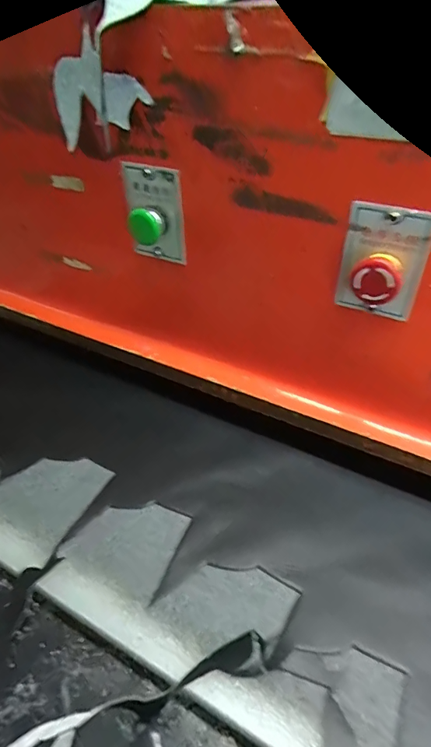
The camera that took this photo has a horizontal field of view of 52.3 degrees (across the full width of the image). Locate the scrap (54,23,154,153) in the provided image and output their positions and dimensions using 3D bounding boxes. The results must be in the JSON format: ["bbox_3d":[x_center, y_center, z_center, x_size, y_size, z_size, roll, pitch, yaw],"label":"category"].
[{"bbox_3d":[-0.095,-0.225,0.357,0.080,0.080,0.028,20,50,22],"label":"scrap"}]

